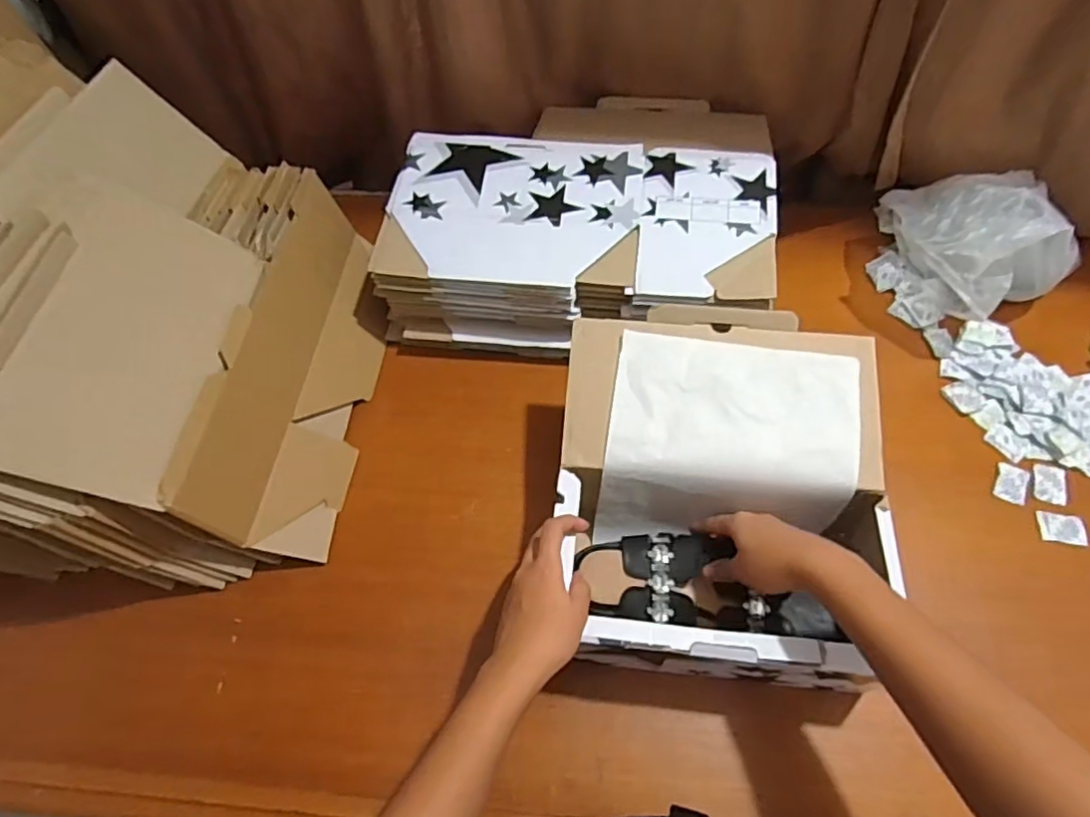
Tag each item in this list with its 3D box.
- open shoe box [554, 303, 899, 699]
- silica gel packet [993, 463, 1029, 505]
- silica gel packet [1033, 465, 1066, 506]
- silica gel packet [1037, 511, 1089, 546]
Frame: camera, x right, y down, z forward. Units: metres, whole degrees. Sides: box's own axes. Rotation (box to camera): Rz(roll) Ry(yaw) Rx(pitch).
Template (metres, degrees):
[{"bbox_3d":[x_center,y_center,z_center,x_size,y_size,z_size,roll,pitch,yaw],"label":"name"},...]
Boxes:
[{"bbox_3d":[0.154,0.070,0.555,0.271,0.120,0.300,4,59,6],"label":"open shoe box"},{"bbox_3d":[0.476,0.077,0.624,0.027,0.005,0.041,22,62,16],"label":"silica gel packet"},{"bbox_3d":[0.513,0.076,0.620,0.029,0.005,0.042,11,60,11],"label":"silica gel packet"},{"bbox_3d":[0.505,0.117,0.598,0.041,0.005,0.033,6,59,7],"label":"silica gel packet"}]

